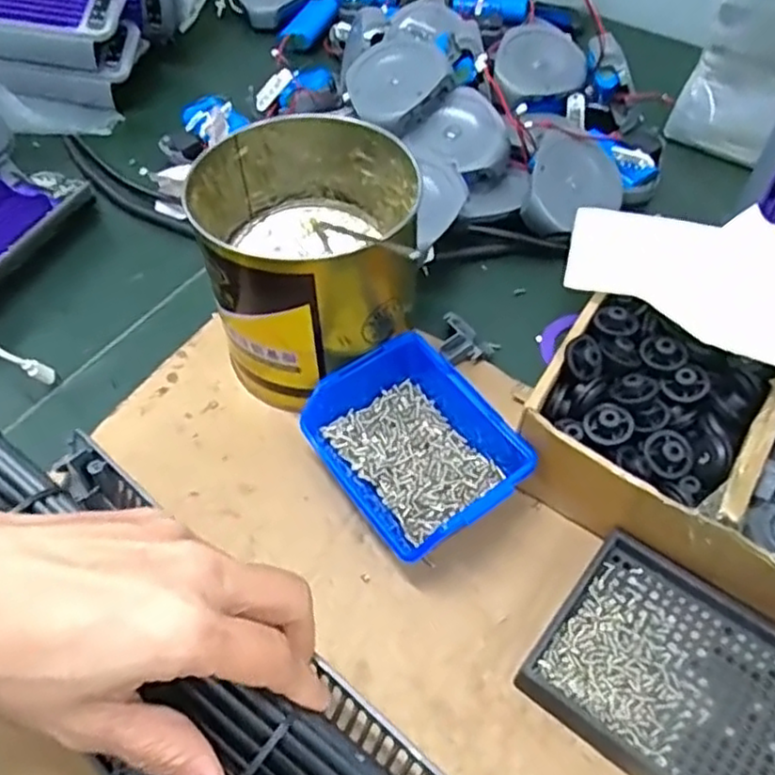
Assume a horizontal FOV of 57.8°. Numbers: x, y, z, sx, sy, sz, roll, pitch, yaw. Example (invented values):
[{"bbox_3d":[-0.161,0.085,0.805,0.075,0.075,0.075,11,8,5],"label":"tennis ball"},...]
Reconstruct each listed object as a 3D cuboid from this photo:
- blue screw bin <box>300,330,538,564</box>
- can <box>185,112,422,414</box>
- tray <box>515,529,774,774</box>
[{"bbox_3d":[0.016,0.033,0.379,0.086,0.043,0.107,-29,59,-18],"label":"blue screw bin"},{"bbox_3d":[-0.044,-0.070,0.412,0.121,0.112,0.129,0,54,1],"label":"can"},{"bbox_3d":[0.140,0.138,0.316,0.133,0.020,0.095,32,61,22],"label":"tray"}]

